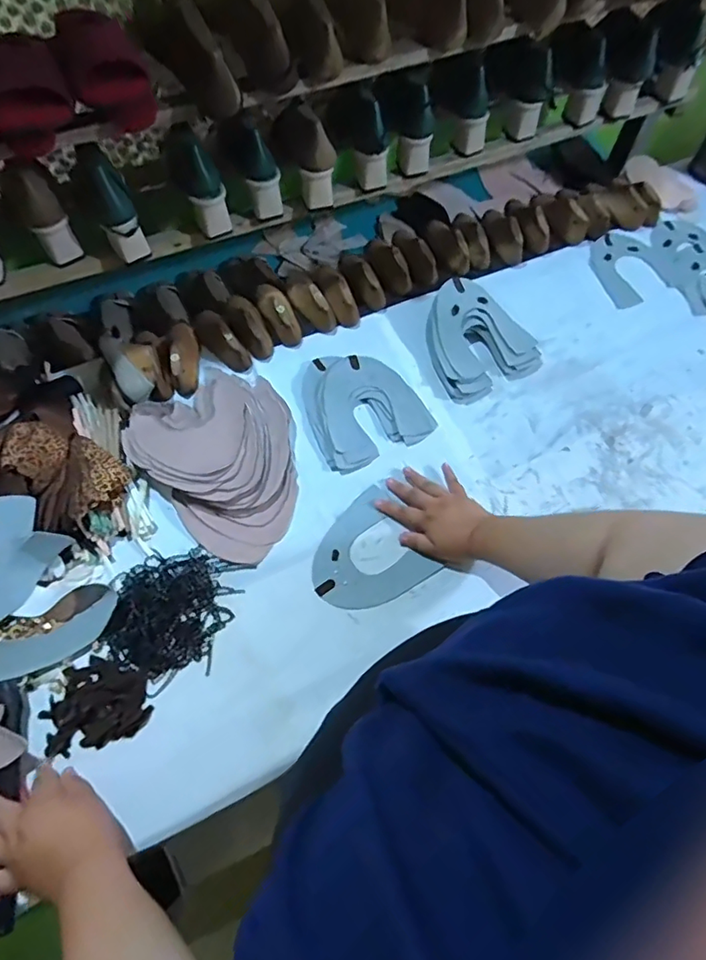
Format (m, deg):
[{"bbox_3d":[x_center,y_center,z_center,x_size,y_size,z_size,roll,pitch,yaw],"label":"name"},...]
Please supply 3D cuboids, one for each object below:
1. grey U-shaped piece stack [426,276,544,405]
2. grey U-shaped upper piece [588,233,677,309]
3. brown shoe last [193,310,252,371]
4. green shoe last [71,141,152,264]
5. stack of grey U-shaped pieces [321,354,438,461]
[{"bbox_3d":[0.208,-0.240,0.868,0.177,0.059,0.182,-21,66,-9],"label":"grey U-shaped piece stack"},{"bbox_3d":[0.514,-0.399,0.992,0.136,0.009,0.156,-17,73,-8],"label":"grey U-shaped upper piece"},{"bbox_3d":[-0.219,-0.236,0.870,0.050,0.047,0.133,-36,69,-16],"label":"brown shoe last"},{"bbox_3d":[-0.347,-0.396,0.760,0.057,0.146,0.064,-29,67,-13],"label":"green shoe last"},{"bbox_3d":[0.024,-0.125,0.841,0.158,0.018,0.169,-23,66,-10],"label":"stack of grey U-shaped pieces"}]

